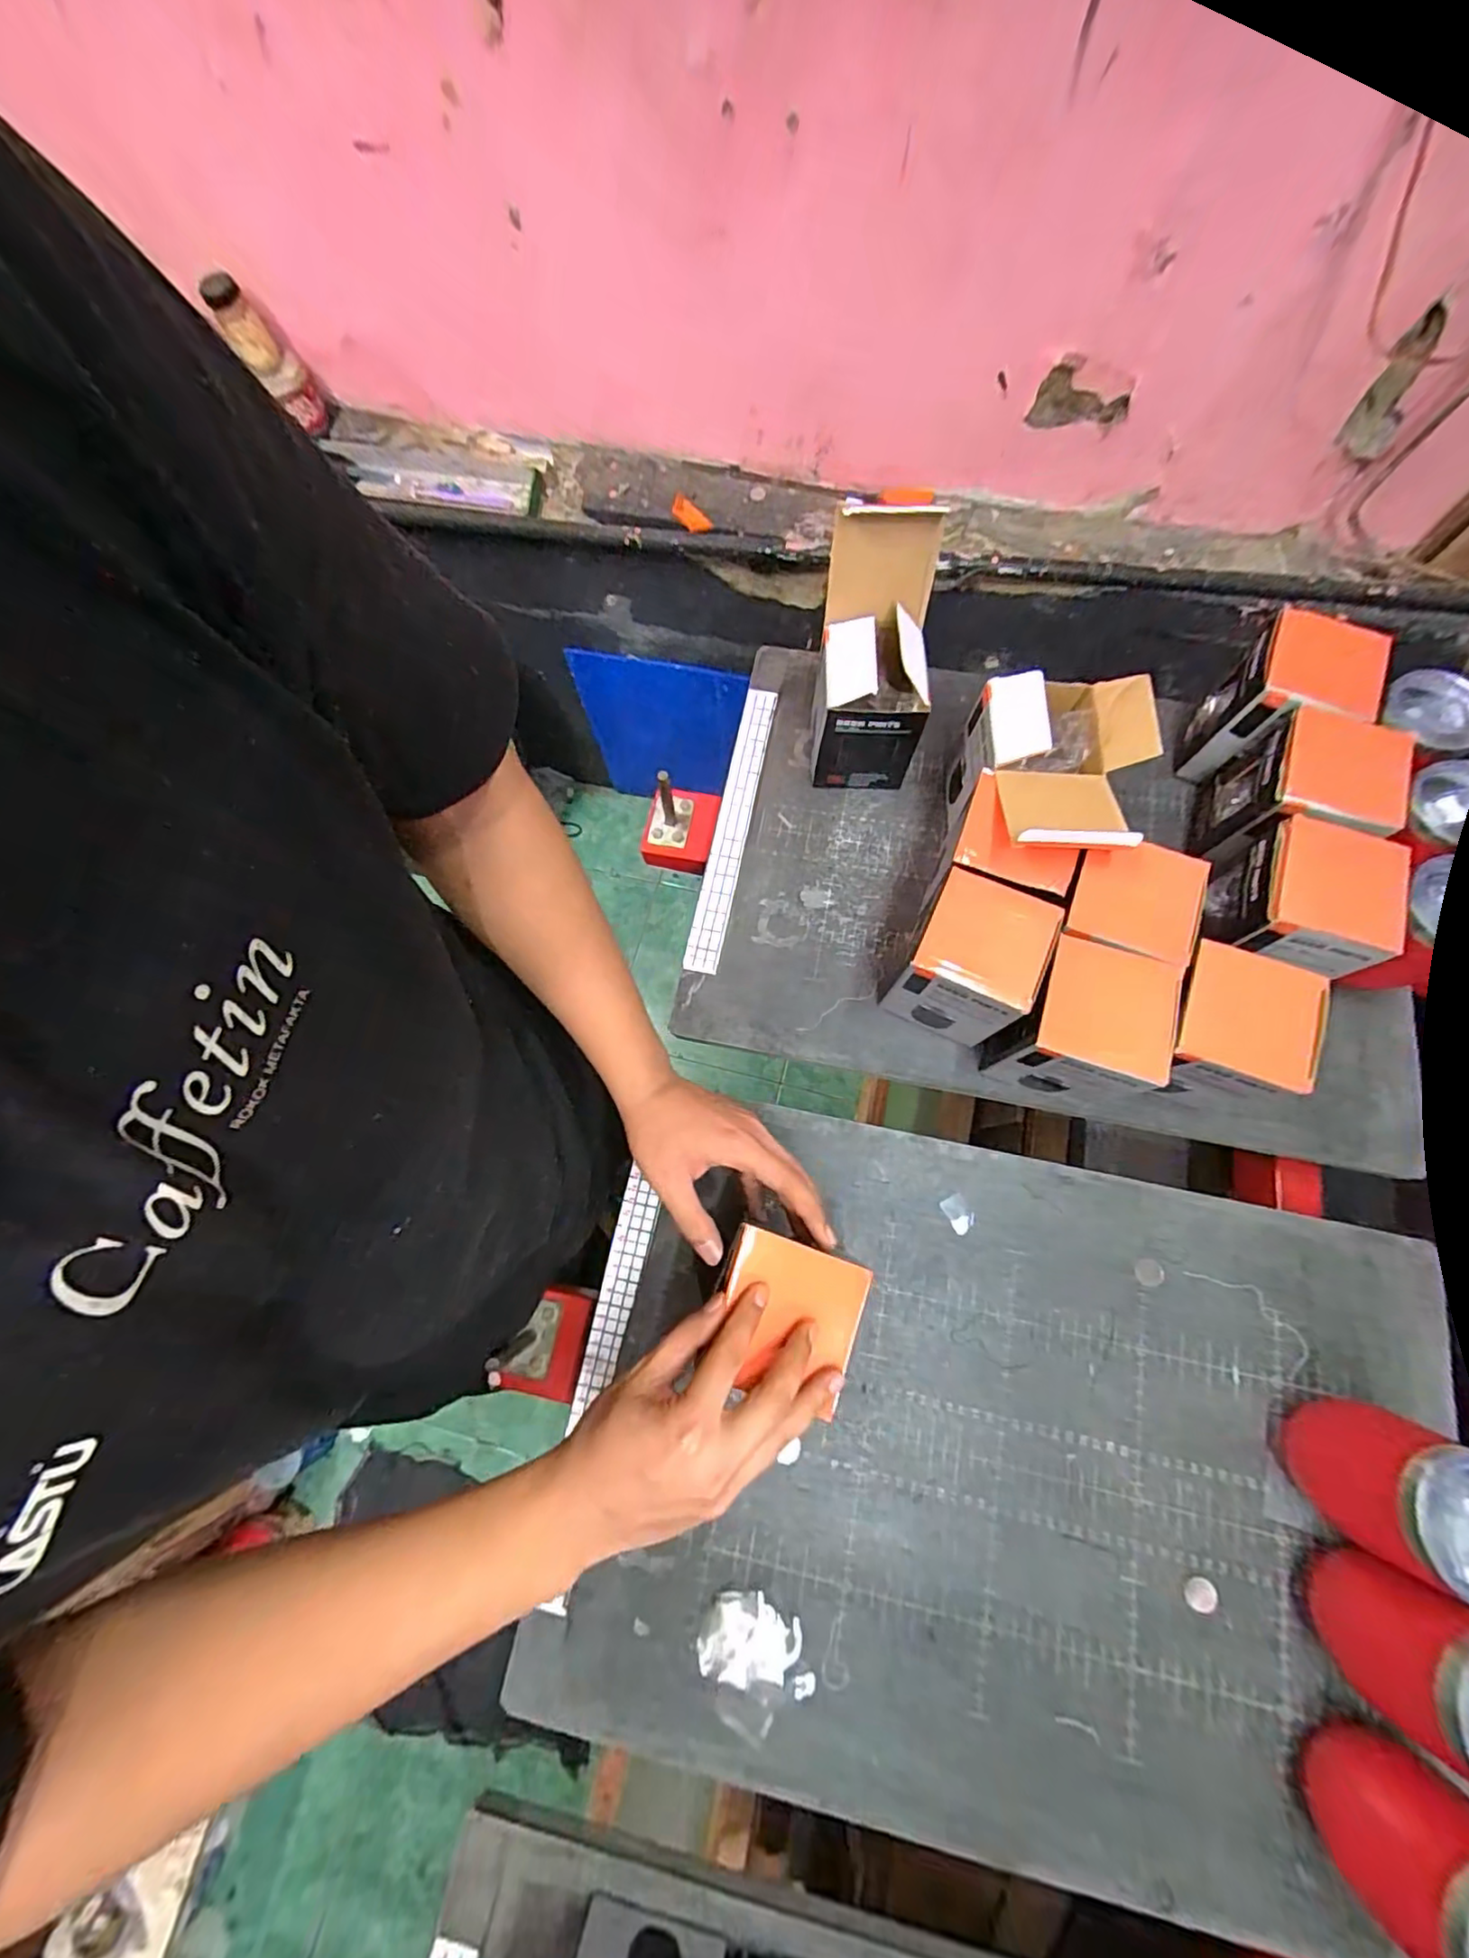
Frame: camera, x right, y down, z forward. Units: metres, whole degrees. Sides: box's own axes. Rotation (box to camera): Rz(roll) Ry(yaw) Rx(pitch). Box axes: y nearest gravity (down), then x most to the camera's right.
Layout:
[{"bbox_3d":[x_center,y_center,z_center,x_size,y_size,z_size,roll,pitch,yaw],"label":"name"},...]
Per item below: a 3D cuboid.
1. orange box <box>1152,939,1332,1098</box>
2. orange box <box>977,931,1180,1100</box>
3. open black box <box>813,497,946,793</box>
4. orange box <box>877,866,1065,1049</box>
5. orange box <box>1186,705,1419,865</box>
[{"bbox_3d":[0.367,0.041,0.502,0.088,0.120,0.094,20,75,8],"label":"orange box"},{"bbox_3d":[0.268,0.037,0.503,0.085,0.124,0.093,18,74,8],"label":"orange box"},{"bbox_3d":[0.124,-0.277,0.575,0.091,0.195,0.124,6,73,4],"label":"open black box"},{"bbox_3d":[0.190,-0.012,0.530,0.092,0.121,0.099,25,75,10],"label":"orange box"},{"bbox_3d":[0.482,-0.151,0.556,0.089,0.107,0.115,16,74,7],"label":"orange box"}]

